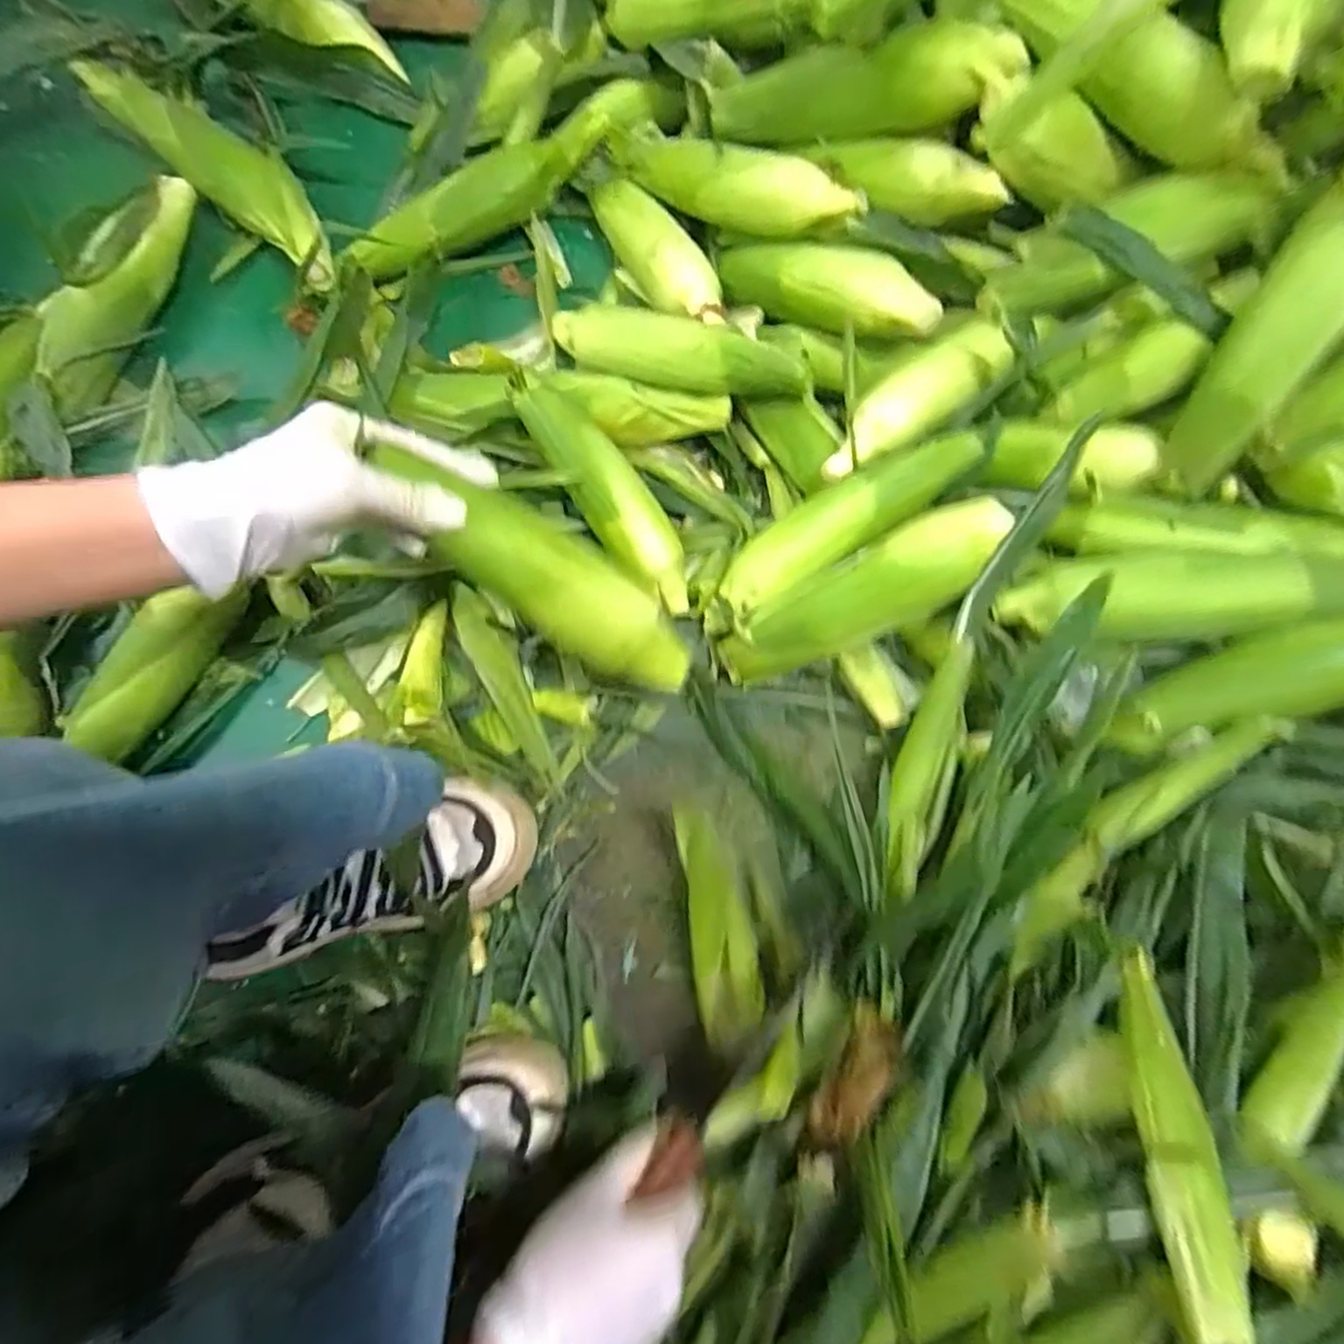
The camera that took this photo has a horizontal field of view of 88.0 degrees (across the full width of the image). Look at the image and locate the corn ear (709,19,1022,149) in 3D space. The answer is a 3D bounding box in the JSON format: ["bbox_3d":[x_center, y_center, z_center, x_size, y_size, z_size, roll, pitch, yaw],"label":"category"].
[{"bbox_3d":[0.136,-0.447,0.536,0.236,0.049,0.046,15,76,29],"label":"corn ear"}]

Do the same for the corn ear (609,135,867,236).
[{"bbox_3d":[0.046,-0.409,0.585,0.238,0.045,0.046,31,78,23],"label":"corn ear"}]

